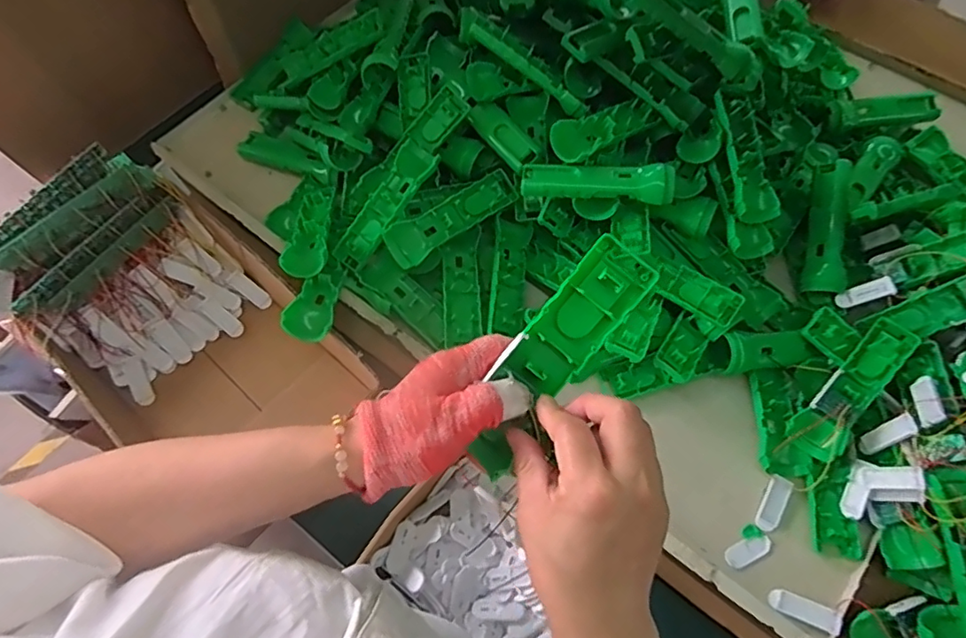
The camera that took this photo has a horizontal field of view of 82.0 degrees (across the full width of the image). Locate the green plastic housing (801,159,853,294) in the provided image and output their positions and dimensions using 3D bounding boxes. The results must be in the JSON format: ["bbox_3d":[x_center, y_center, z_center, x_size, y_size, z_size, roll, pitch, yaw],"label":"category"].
[{"bbox_3d":[0.414,-0.109,0.661,0.049,0.041,0.159,7,89,4],"label":"green plastic housing"}]

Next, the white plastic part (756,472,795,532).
[{"bbox_3d":[0.302,0.192,0.576,0.023,0.005,0.060,29,69,13],"label":"white plastic part"}]

